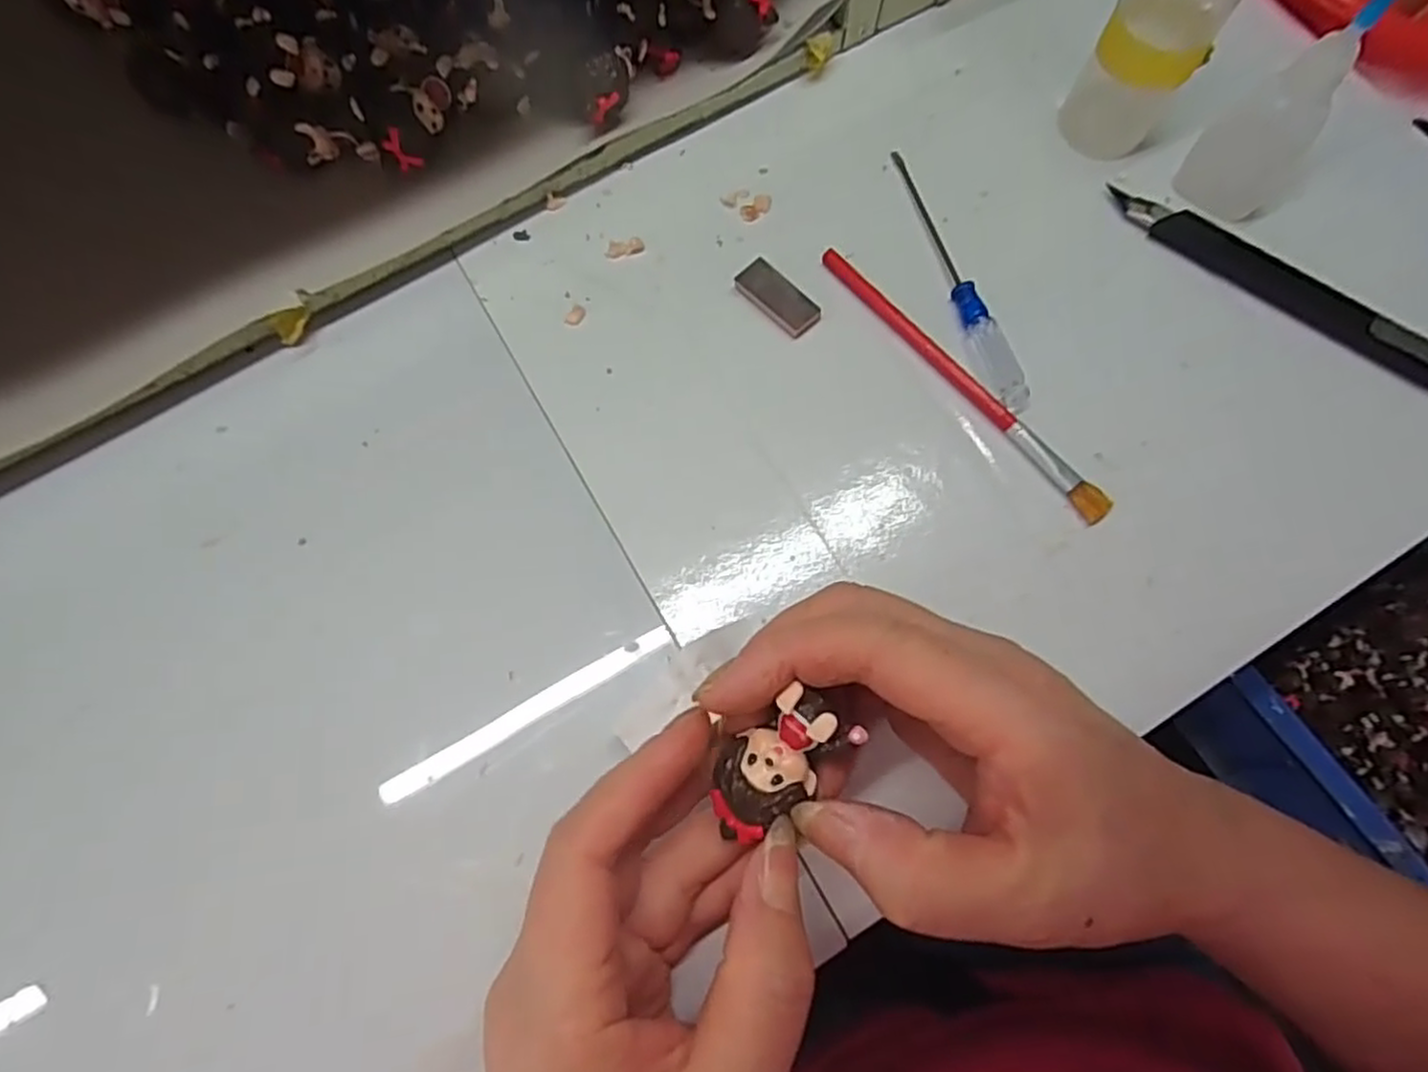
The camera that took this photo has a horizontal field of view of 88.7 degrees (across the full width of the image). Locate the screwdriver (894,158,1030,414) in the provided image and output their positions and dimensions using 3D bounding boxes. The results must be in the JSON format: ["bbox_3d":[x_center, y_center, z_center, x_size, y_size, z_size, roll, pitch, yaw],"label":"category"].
[{"bbox_3d":[0.095,-0.106,0.289,0.011,0.010,0.125,-17,74,-6],"label":"screwdriver"}]

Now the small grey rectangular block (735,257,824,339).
[{"bbox_3d":[0.025,-0.093,0.286,0.017,0.005,0.035,-41,78,-12],"label":"small grey rectangular block"}]

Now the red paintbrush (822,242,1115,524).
[{"bbox_3d":[0.092,-0.059,0.277,0.010,0.006,0.143,-41,78,-12],"label":"red paintbrush"}]

